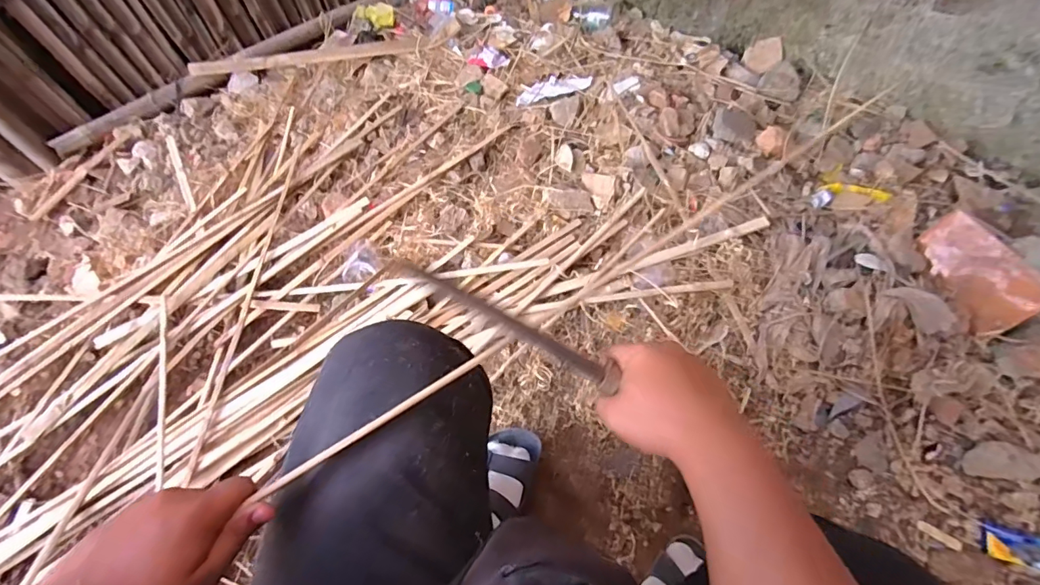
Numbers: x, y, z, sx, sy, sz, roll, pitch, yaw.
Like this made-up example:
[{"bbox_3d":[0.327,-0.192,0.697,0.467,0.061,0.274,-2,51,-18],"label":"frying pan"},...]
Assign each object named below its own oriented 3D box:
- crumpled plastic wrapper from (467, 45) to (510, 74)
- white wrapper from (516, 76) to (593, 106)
[{"bbox_3d":[-0.078,-0.613,1.245,0.095,0.009,0.080,36,70,20],"label":"crumpled plastic wrapper"},{"bbox_3d":[0.080,-0.520,1.196,0.198,0.014,0.083,-17,62,-6],"label":"white wrapper"}]

